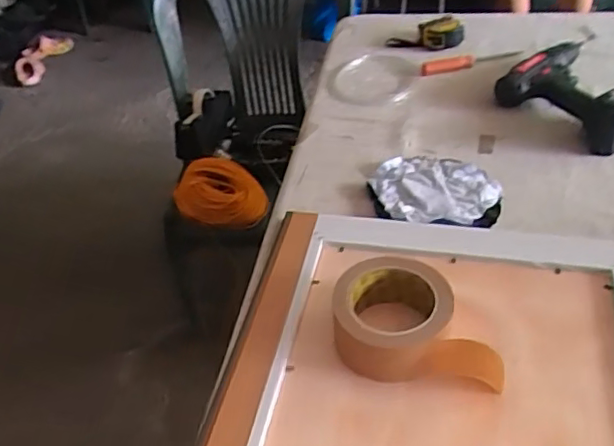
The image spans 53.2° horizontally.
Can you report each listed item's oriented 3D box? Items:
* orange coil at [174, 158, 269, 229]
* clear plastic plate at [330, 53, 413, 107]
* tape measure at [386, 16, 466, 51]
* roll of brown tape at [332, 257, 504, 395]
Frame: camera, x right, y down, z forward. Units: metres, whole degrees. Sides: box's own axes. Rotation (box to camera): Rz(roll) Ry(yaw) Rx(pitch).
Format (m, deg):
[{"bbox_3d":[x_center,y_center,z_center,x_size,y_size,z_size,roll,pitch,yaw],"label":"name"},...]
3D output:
[{"bbox_3d":[-0.182,-0.061,1.340,0.204,0.075,0.159,29,73,15],"label":"orange coil"},{"bbox_3d":[0.104,-0.231,0.981,0.131,0.011,0.170,4,42,15],"label":"clear plastic plate"},{"bbox_3d":[0.200,-0.320,1.039,0.126,0.041,0.056,-5,41,6],"label":"tape measure"},{"bbox_3d":[0.099,0.088,0.557,0.148,0.056,0.099,3,42,11],"label":"roll of brown tape"}]

